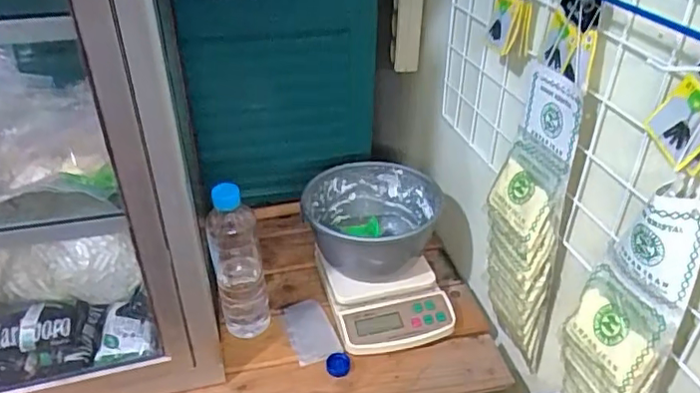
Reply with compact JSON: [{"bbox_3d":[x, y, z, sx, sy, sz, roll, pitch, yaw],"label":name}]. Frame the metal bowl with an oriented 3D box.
[{"bbox_3d":[0.028,0.039,0.853,0.179,0.101,0.176,0,34,0],"label":"metal bowl"}]

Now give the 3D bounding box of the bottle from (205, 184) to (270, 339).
[{"bbox_3d":[-0.145,0.082,0.754,0.066,0.238,0.053,-7,35,-11],"label":"bottle"}]

